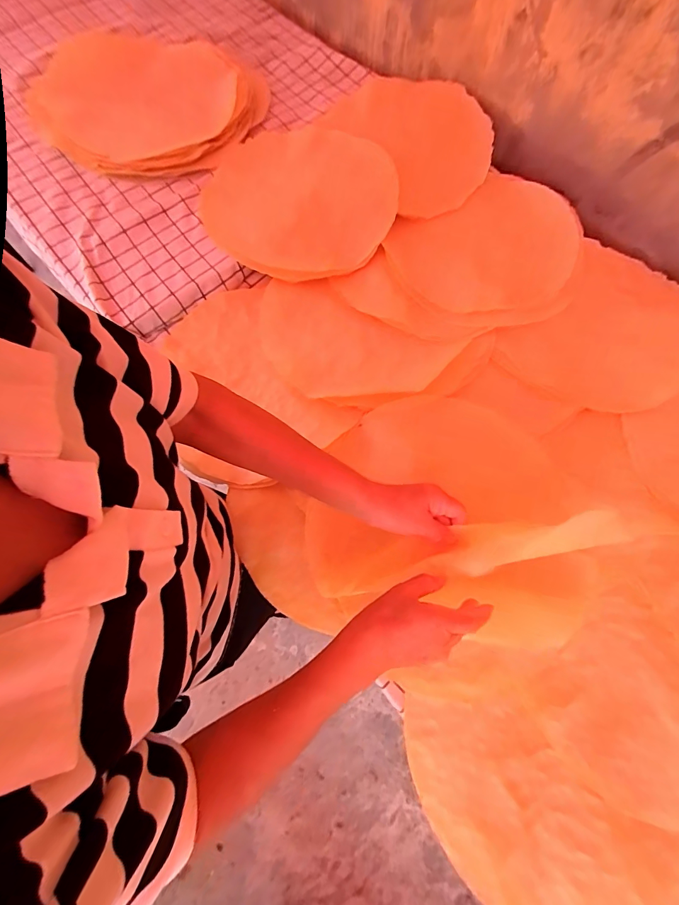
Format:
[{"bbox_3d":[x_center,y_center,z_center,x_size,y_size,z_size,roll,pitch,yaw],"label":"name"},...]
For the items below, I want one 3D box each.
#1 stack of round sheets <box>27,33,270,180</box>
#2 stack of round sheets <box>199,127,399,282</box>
[{"bbox_3d":[-0.410,-0.714,0.759,0.477,0.069,0.383,16,73,7],"label":"stack of round sheets"},{"bbox_3d":[-0.077,-0.477,0.700,0.358,0.039,0.340,39,77,13],"label":"stack of round sheets"}]

